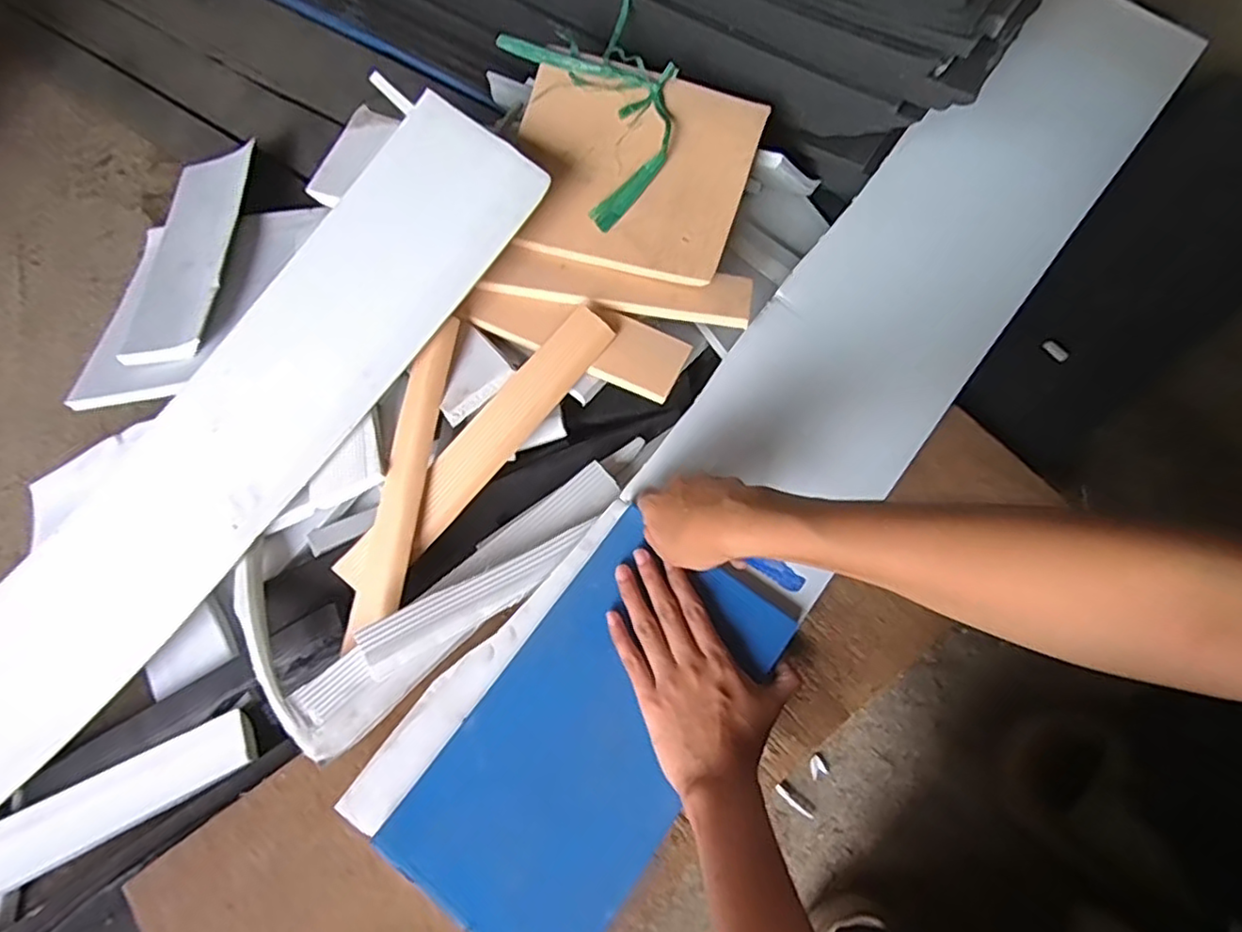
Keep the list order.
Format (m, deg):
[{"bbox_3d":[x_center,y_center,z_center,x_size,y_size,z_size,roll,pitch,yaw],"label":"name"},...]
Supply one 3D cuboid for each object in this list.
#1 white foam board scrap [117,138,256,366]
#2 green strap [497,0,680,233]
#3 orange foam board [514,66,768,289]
[{"bbox_3d":[-0.432,-0.217,0.672,0.090,0.032,0.266,-5,67,0],"label":"white foam board scrap"},{"bbox_3d":[-0.007,-0.301,0.570,0.118,0.041,0.192,-25,81,0],"label":"green strap"},{"bbox_3d":[0.005,-0.241,0.553,0.190,0.015,0.160,15,85,7],"label":"orange foam board"}]

